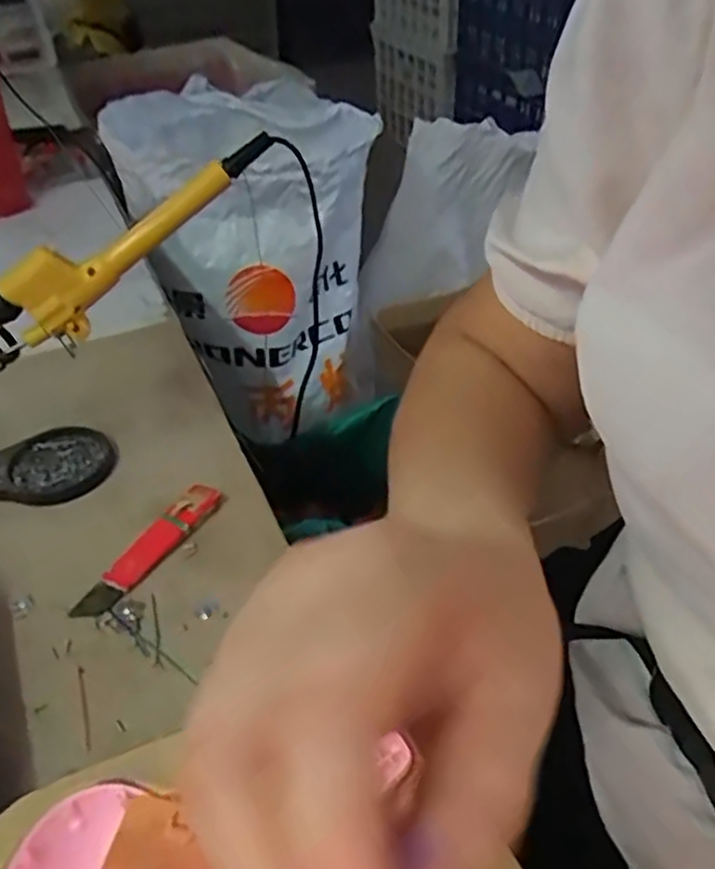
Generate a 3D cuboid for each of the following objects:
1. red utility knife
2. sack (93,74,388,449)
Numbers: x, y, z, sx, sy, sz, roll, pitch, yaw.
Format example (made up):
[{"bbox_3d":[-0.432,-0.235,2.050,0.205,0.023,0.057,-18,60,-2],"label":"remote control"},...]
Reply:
[{"bbox_3d":[-0.117,0.063,0.410,0.022,0.010,0.104,21,45,26],"label":"red utility knife"},{"bbox_3d":[-0.129,-0.255,0.985,0.301,0.343,0.430,-5,40,-3],"label":"sack"}]

